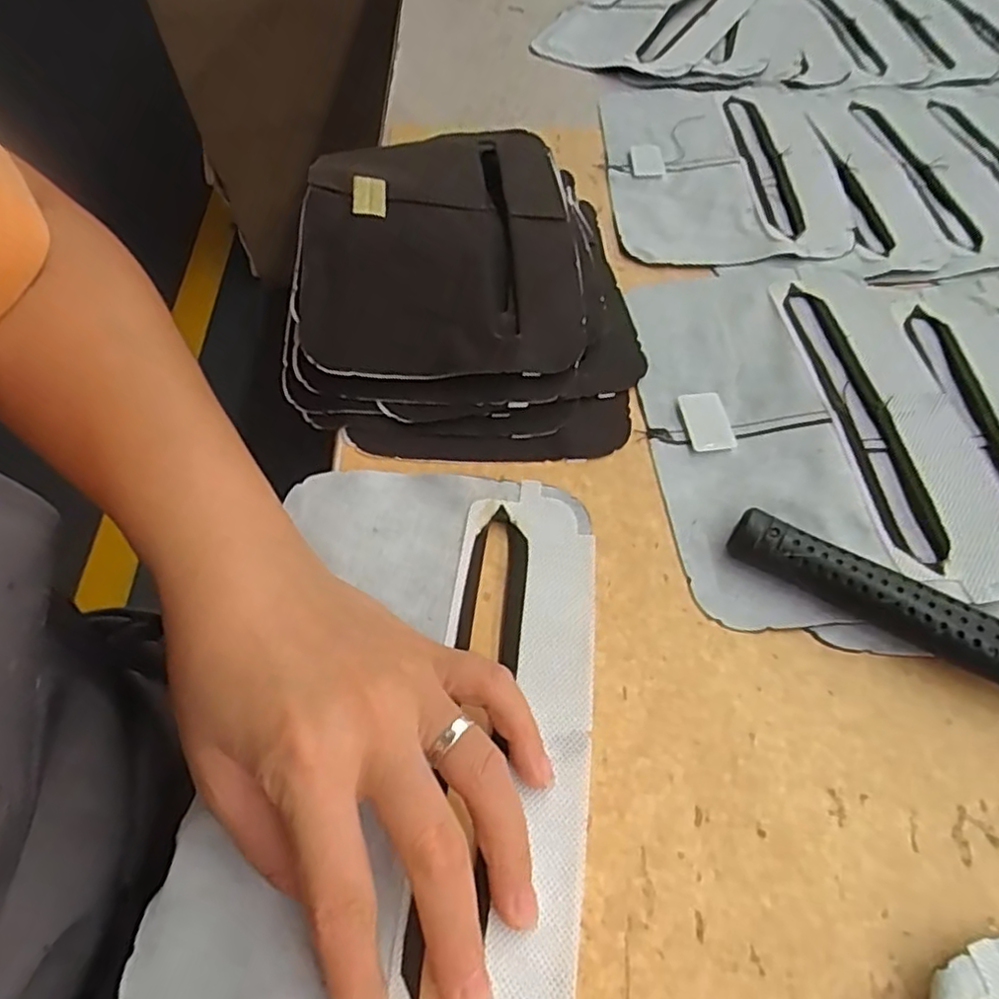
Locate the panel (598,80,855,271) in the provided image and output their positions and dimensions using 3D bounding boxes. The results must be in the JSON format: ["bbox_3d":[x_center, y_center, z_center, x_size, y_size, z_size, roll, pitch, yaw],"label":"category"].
[{"bbox_3d":[0.133,-0.210,0.411,0.129,0.009,0.197,0,56,2],"label":"panel"}]

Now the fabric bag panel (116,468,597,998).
[{"bbox_3d":[-0.033,0.075,0.229,0.127,0.009,0.195,6,58,6],"label":"fabric bag panel"}]

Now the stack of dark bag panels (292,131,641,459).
[{"bbox_3d":[-0.014,-0.123,0.334,0.161,0.043,0.220,2,56,4],"label":"stack of dark bag panels"}]

